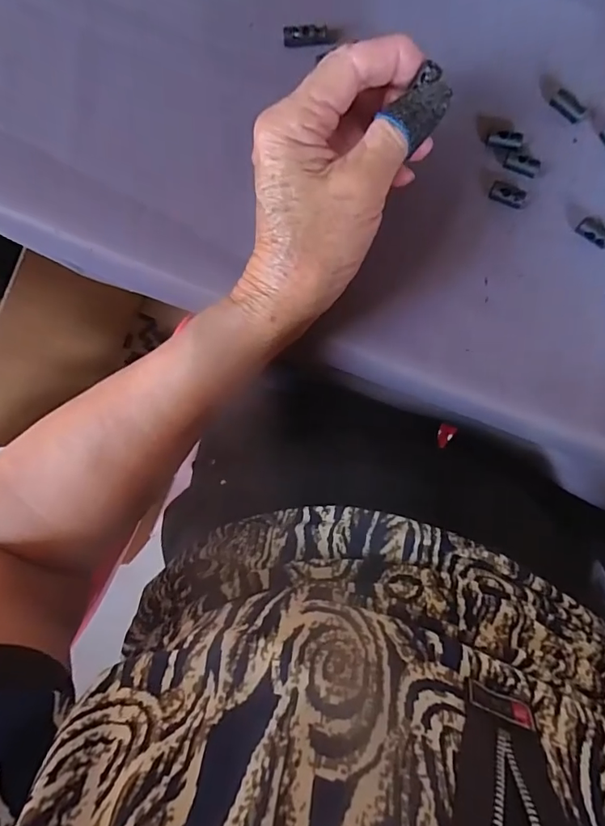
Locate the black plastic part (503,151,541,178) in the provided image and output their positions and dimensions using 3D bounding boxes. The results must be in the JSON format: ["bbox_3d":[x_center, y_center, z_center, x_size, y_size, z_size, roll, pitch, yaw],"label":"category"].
[{"bbox_3d":[0.120,-0.135,0.269,0.018,0.009,0.008,25,93,3],"label":"black plastic part"}]

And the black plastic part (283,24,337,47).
[{"bbox_3d":[0.005,-0.211,0.275,0.030,0.007,0.008,-1,92,4],"label":"black plastic part"}]

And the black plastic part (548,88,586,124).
[{"bbox_3d":[0.144,-0.167,0.268,0.019,0.007,0.009,39,94,2],"label":"black plastic part"}]

